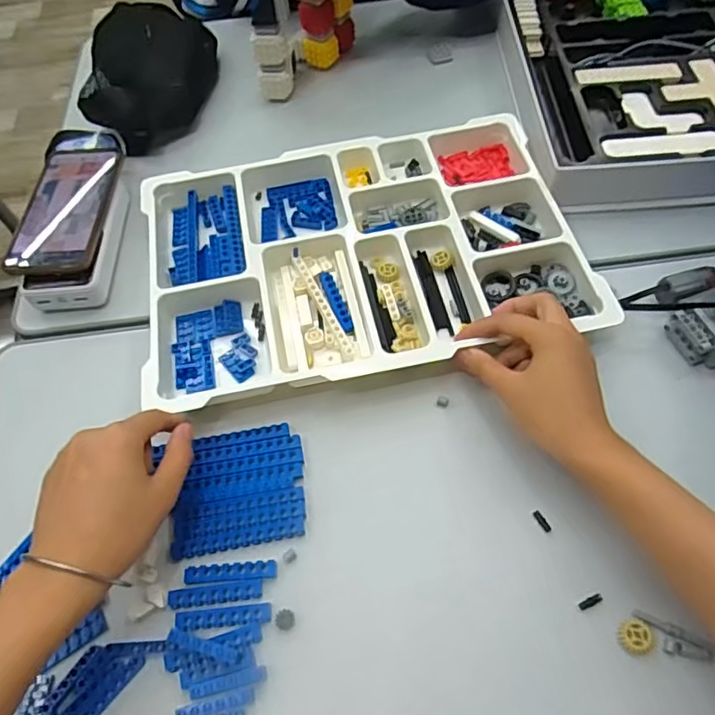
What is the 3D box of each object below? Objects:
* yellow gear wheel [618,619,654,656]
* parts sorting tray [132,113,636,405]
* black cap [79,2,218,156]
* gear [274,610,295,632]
[{"bbox_3d":[0.178,0.179,0.370,0.021,0.004,0.020,-1,59,2],"label":"yellow gear wheel"},{"bbox_3d":[0.000,-0.097,0.521,0.371,0.032,0.256,-12,59,-4],"label":"parts sorting tray"},{"bbox_3d":[-0.229,-0.330,0.657,0.123,0.071,0.219,-4,59,1],"label":"black cap"},{"bbox_3d":[-0.048,0.175,0.387,0.013,0.004,0.013,-13,59,-4],"label":"gear"}]

